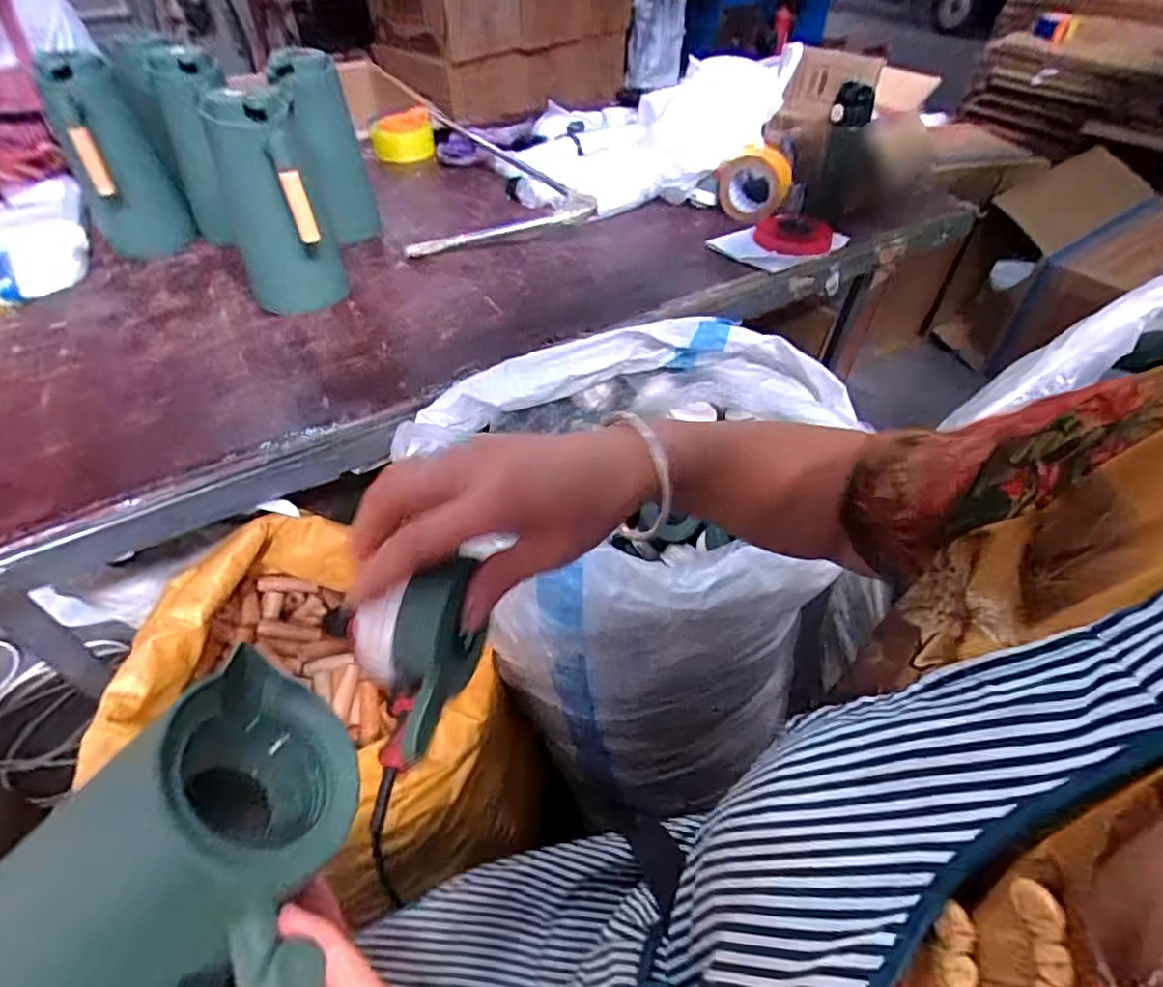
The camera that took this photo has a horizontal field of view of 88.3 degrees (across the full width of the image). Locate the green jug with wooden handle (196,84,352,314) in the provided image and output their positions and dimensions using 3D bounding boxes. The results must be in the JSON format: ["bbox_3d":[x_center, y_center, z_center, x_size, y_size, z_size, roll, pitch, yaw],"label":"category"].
[{"bbox_3d":[-0.415,-0.395,0.823,0.118,0.255,0.210,-16,48,-16],"label":"green jug with wooden handle"}]

